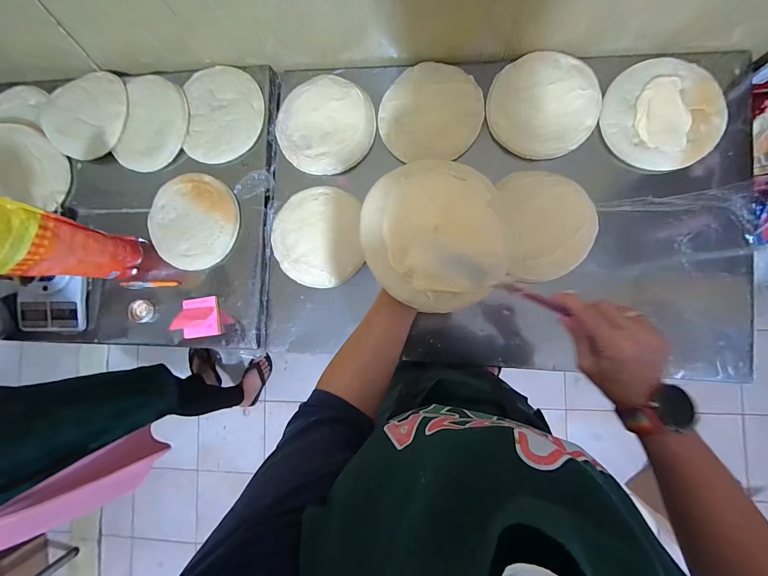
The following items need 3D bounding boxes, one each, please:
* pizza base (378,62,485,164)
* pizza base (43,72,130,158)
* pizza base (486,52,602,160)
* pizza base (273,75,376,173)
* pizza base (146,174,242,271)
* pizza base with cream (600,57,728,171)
[{"bbox_3d":[0.091,-0.345,0.641,0.196,0.007,0.189,-2,87,6],"label":"pizza base"},{"bbox_3d":[-0.638,-0.374,0.704,0.184,0.019,0.191,0,87,6],"label":"pizza base"},{"bbox_3d":[0.300,-0.345,0.621,0.193,0.010,0.194,-29,84,4],"label":"pizza base"},{"bbox_3d":[-0.118,-0.327,0.656,0.187,0.016,0.196,0,87,6],"label":"pizza base"},{"bbox_3d":[-0.395,-0.139,0.673,0.195,0.017,0.189,17,87,8],"label":"pizza base"},{"bbox_3d":[0.506,-0.314,0.589,0.190,0.016,0.194,-26,84,4],"label":"pizza base with cream"}]

